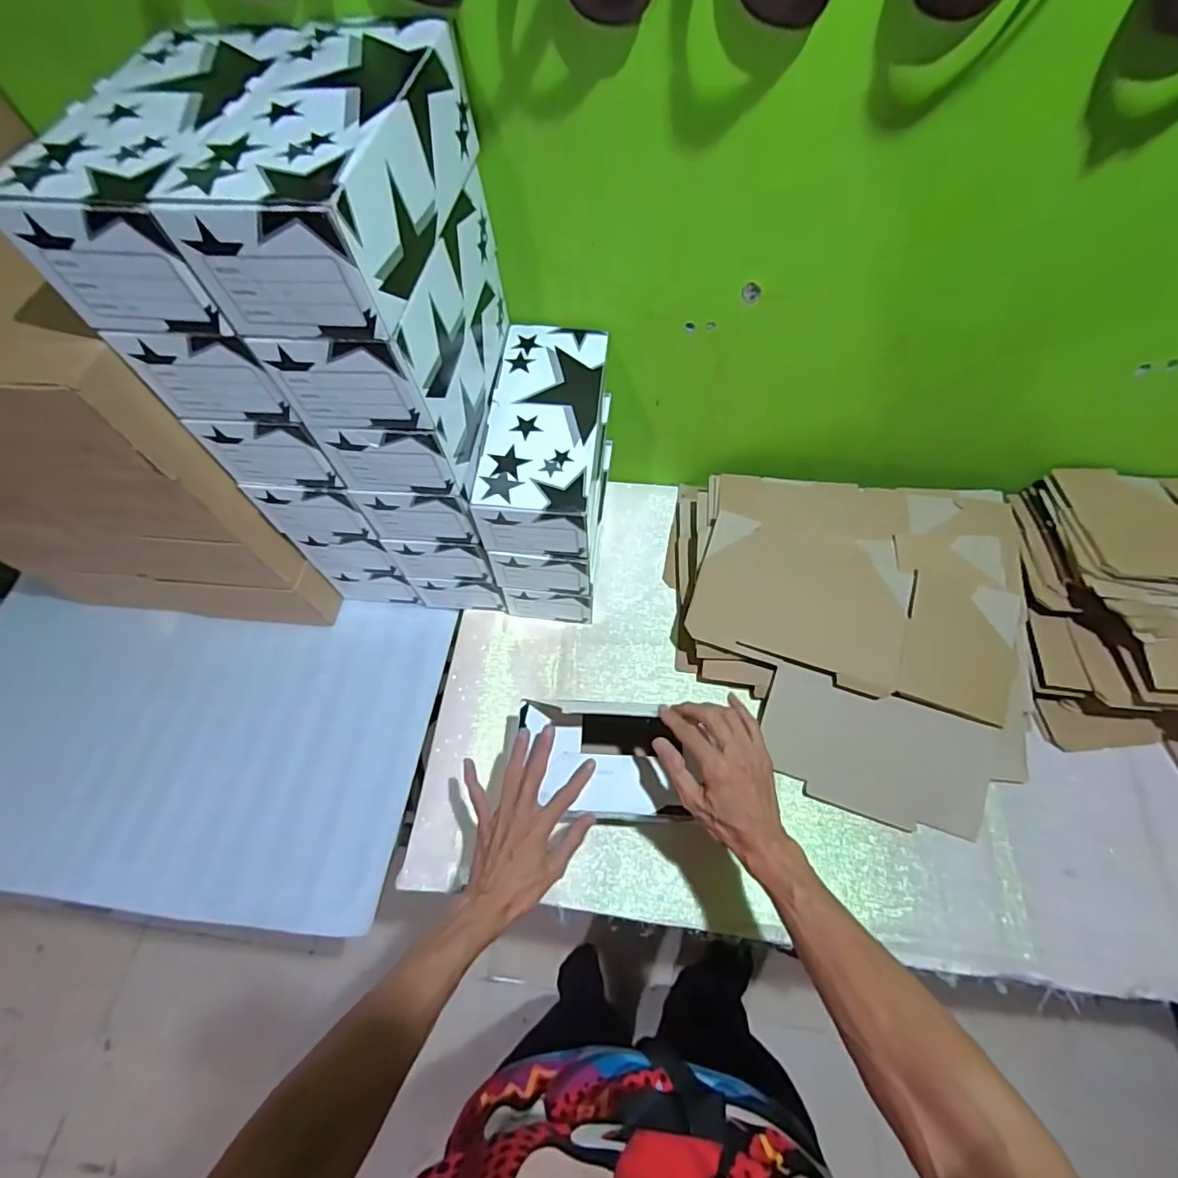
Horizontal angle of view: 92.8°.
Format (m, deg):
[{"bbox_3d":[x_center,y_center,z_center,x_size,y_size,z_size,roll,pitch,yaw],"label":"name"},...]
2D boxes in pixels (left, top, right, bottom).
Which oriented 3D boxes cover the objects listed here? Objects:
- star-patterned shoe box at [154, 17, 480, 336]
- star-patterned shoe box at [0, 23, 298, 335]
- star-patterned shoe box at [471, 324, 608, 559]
[{"bbox_3d":[-0.187,-0.319,0.426,0.128,0.091,0.262,7,63,5],"label":"star-patterned shoe box"},{"bbox_3d":[-0.304,-0.329,0.436,0.124,0.086,0.260,7,63,6],"label":"star-patterned shoe box"},{"bbox_3d":[-0.048,-0.177,0.658,0.120,0.089,0.268,4,62,4],"label":"star-patterned shoe box"}]

